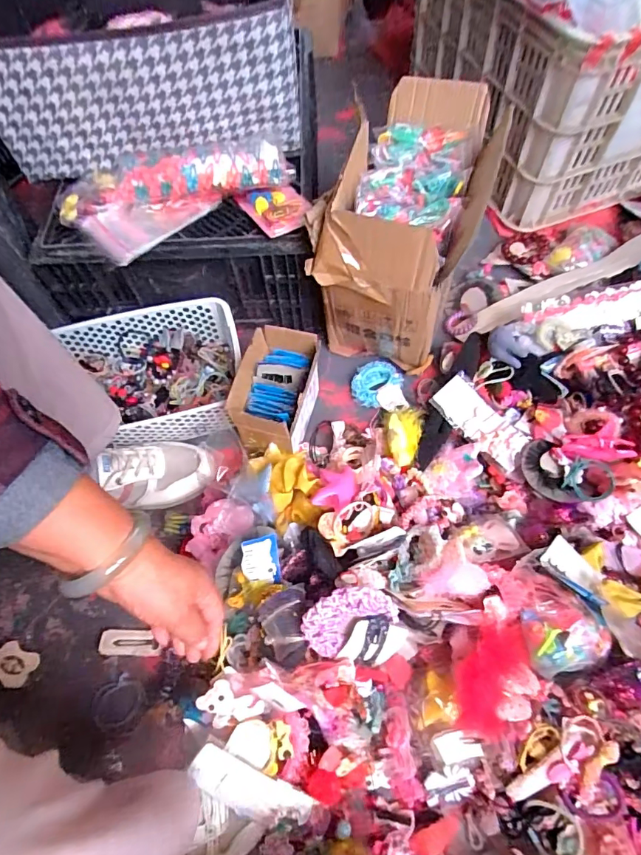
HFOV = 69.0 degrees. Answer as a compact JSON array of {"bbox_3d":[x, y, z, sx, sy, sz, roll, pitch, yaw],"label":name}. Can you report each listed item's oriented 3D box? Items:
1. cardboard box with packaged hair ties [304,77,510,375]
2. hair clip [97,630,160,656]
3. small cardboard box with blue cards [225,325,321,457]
[{"bbox_3d":[0.127,-0.289,0.687,0.192,0.229,0.342,18,65,13],"label":"cardboard box with packaged hair ties"},{"bbox_3d":[-0.233,0.263,0.567,0.073,0.008,0.029,0,62,3],"label":"hair clip"},{"bbox_3d":[-0.058,-0.047,0.633,0.095,0.083,0.153,12,64,10],"label":"small cardboard box with blue cards"}]

